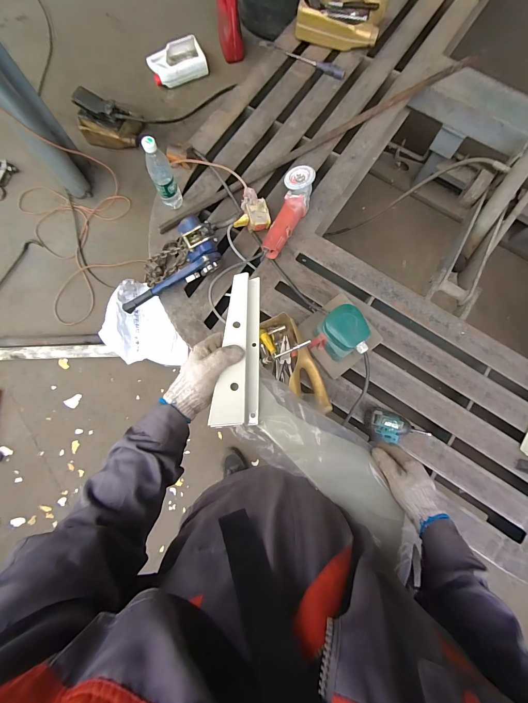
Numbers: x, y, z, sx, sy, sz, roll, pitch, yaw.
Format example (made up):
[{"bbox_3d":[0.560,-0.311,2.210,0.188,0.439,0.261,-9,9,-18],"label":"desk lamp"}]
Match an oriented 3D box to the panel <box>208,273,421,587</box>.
[{"bbox_3d":[0.068,0.126,0.481,0.173,0.083,0.503,-40,92,-8],"label":"panel"}]

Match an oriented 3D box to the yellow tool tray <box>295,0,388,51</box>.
[{"bbox_3d":[0.276,-1.203,1.081,0.300,0.093,0.256,15,78,2],"label":"yellow tool tray"}]

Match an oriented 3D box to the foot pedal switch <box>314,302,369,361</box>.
[{"bbox_3d":[0.208,-0.046,0.790,0.102,0.097,0.125,-38,80,-7],"label":"foot pedal switch"}]

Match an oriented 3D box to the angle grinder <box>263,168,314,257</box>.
[{"bbox_3d":[0.078,-0.414,0.926,0.092,0.085,0.283,18,78,5],"label":"angle grinder"}]

